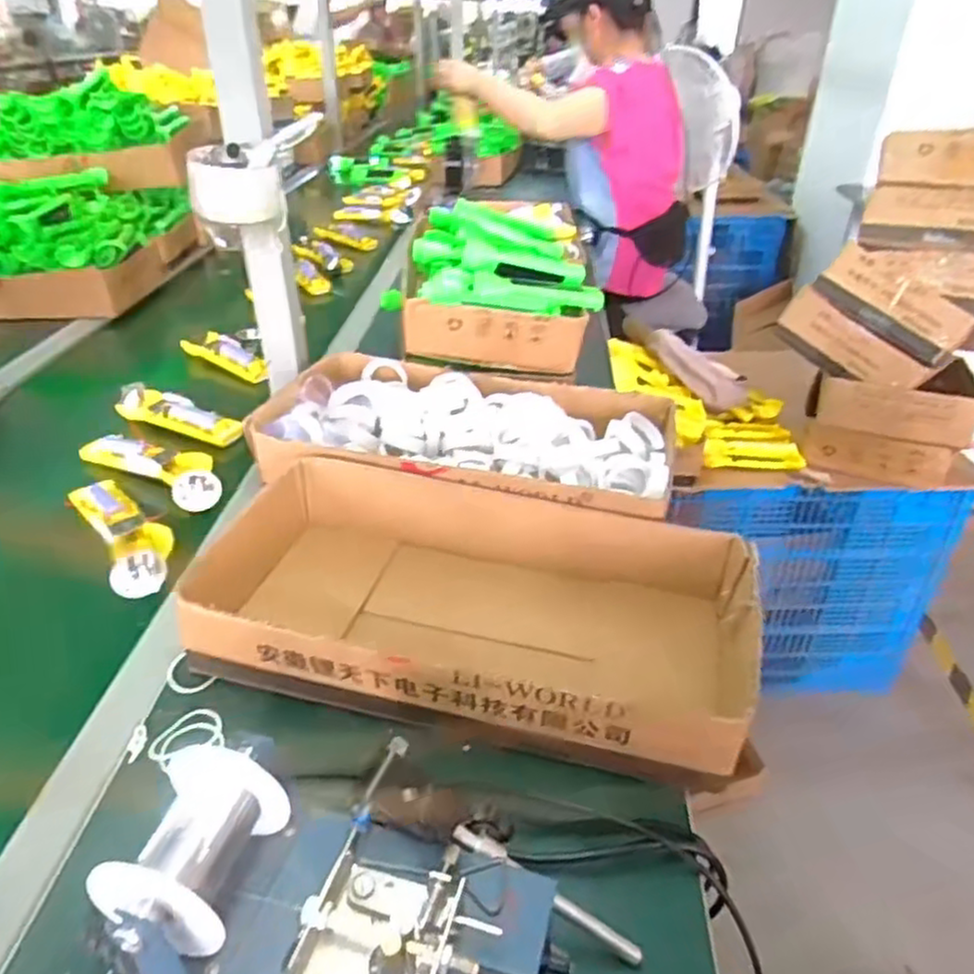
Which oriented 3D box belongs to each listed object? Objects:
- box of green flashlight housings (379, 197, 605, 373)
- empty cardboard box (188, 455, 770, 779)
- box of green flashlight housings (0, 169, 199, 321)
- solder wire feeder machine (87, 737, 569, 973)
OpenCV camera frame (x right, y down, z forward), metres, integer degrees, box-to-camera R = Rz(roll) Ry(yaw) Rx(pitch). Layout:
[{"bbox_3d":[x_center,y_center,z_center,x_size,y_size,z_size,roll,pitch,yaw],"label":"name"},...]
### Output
[{"bbox_3d":[0.028,-0.303,1.028,0.239,0.107,0.423,4,34,3],"label":"box of green flashlight housings"},{"bbox_3d":[-0.004,0.094,0.602,0.426,0.078,0.234,9,34,12],"label":"empty cardboard box"},{"bbox_3d":[-0.802,-0.490,1.418,0.341,0.171,0.501,5,34,5],"label":"box of green flashlight housings"},{"bbox_3d":[-0.071,0.217,0.364,0.199,0.122,0.137,9,34,11],"label":"solder wire feeder machine"}]

